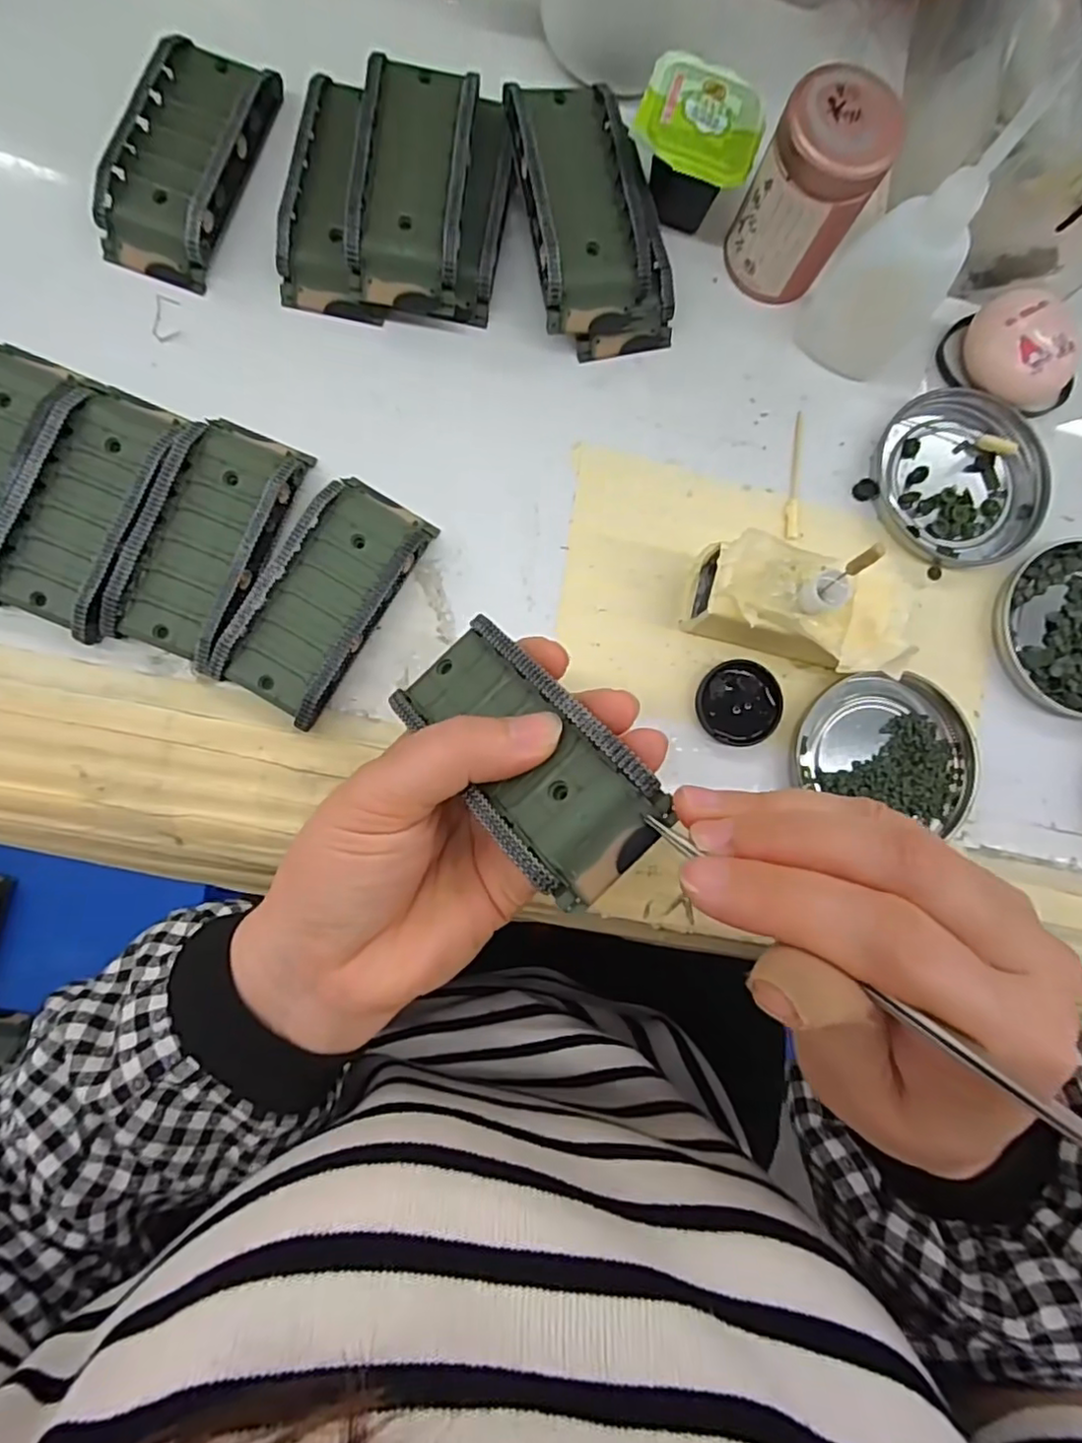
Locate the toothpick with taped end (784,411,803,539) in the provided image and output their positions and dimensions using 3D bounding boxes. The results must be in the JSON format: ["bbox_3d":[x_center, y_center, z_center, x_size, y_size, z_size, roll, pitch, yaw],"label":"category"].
[{"bbox_3d":[0.113,-0.110,0.287,0.006,0.004,0.058,6,85,-5],"label":"toothpick with taped end"}]

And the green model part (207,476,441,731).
[{"bbox_3d":[-0.084,-0.050,0.257,0.046,0.020,0.096,31,84,-2],"label":"green model part"}]

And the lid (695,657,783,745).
[{"bbox_3d":[0.084,-0.008,0.275,0.034,0.006,0.035,0,86,-5],"label":"lid"}]

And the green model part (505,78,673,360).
[{"bbox_3d":[0.019,-0.210,0.271,0.056,0.035,0.097,-16,88,-6],"label":"green model part"}]

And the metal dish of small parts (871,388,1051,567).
[{"bbox_3d":[0.189,-0.111,0.291,0.077,0.007,0.077,0,86,-5],"label":"metal dish of small parts"}]

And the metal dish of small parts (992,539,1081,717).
[{"bbox_3d":[0.244,-0.041,0.290,0.077,0.009,0.076,0,86,-5],"label":"metal dish of small parts"}]

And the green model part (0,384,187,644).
[{"bbox_3d":[-0.176,-0.084,0.251,0.048,0.018,0.096,22,84,-3],"label":"green model part"}]

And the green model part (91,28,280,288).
[{"bbox_3d":[-0.146,-0.232,0.266,0.044,0.019,0.096,19,84,-4],"label":"green model part"}]

